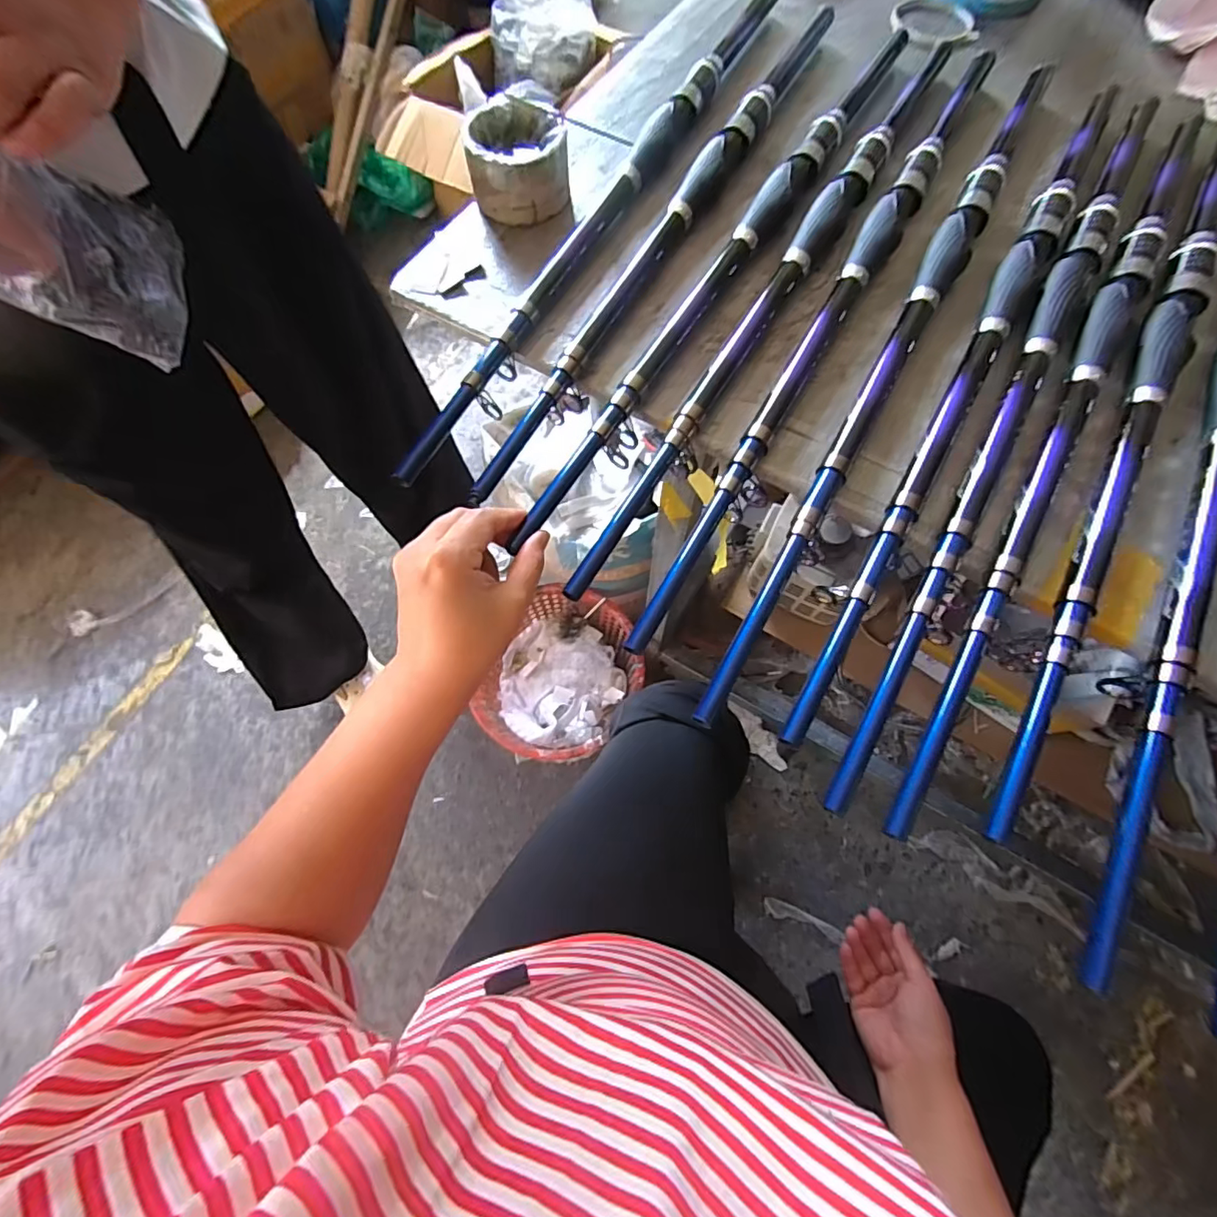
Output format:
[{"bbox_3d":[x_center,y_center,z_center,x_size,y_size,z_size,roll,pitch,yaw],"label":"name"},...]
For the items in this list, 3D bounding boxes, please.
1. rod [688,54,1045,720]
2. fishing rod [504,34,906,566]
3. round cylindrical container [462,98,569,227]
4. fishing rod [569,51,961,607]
[{"bbox_3d":[0.217,-0.203,0.395,0.032,0.021,0.651,28,71,11],"label":"rod"},{"bbox_3d":[0.107,-0.280,0.429,0.029,0.025,0.606,30,74,11],"label":"fishing rod"},{"bbox_3d":[-0.075,-0.369,0.451,0.078,0.048,0.079,0,68,0],"label":"round cylindrical container"},{"bbox_3d":[0.141,-0.266,0.421,0.032,0.025,0.634,31,71,11],"label":"fishing rod"}]

